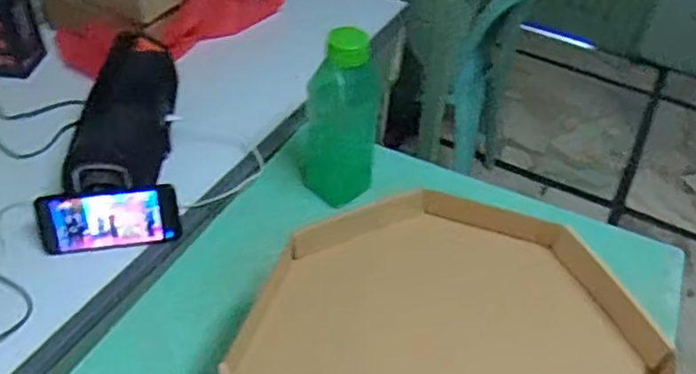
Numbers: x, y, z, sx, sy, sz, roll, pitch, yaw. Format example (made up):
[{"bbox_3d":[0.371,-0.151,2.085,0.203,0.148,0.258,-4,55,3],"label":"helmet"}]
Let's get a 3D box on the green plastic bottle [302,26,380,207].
[{"bbox_3d":[-0.007,-0.094,0.837,0.098,0.245,0.073,7,44,3],"label":"green plastic bottle"}]

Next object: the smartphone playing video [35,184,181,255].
[{"bbox_3d":[-0.294,0.042,0.769,0.161,0.079,0.012,-5,27,-11],"label":"smartphone playing video"}]

